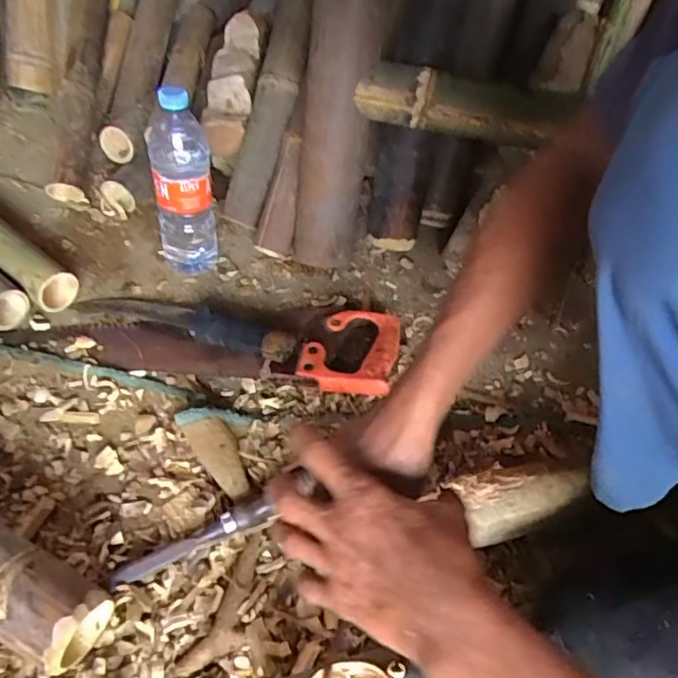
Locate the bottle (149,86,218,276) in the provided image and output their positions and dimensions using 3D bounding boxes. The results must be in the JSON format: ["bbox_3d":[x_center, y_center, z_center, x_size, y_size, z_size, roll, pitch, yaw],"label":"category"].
[{"bbox_3d":[-0.194,-0.184,0.720,0.076,0.231,0.057,-12,51,-13],"label":"bottle"}]

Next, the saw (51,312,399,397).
[{"bbox_3d":[-0.132,-0.002,0.691,0.402,0.038,0.111,6,49,2],"label":"saw"}]

